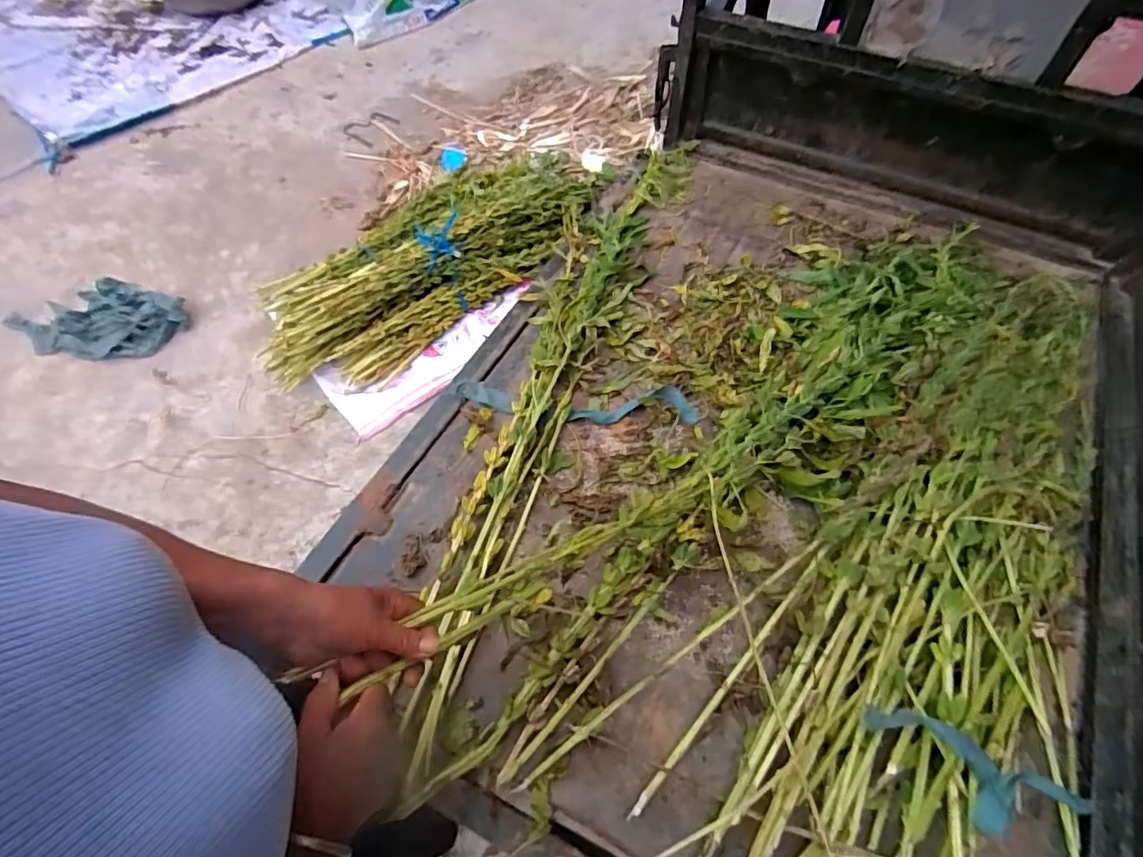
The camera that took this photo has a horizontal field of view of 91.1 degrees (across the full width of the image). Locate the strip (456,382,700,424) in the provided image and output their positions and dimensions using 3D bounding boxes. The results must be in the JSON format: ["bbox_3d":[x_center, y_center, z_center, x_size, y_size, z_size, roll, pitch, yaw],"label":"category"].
[{"bbox_3d":[0.010,-0.043,0.913,0.388,0.028,0.061,0,59,3],"label":"strip"}]

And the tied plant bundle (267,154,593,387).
[{"bbox_3d":[-0.415,-0.597,1.746,1.235,0.206,0.555,-37,65,-18],"label":"tied plant bundle"}]

